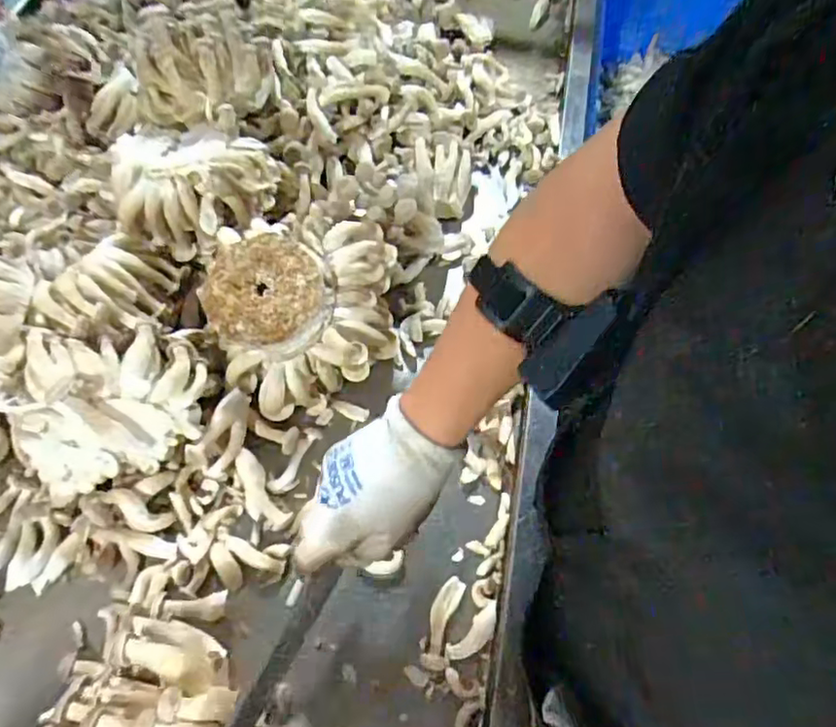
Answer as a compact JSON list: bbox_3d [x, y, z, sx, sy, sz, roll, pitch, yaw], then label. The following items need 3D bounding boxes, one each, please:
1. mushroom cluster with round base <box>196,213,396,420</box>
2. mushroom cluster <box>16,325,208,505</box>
[{"bbox_3d":[-0.109,-0.048,0.603,0.165,0.120,0.163,3,59,3],"label":"mushroom cluster with round base"},{"bbox_3d":[-0.269,0.028,0.559,0.157,0.093,0.119,-17,60,-9],"label":"mushroom cluster"}]

